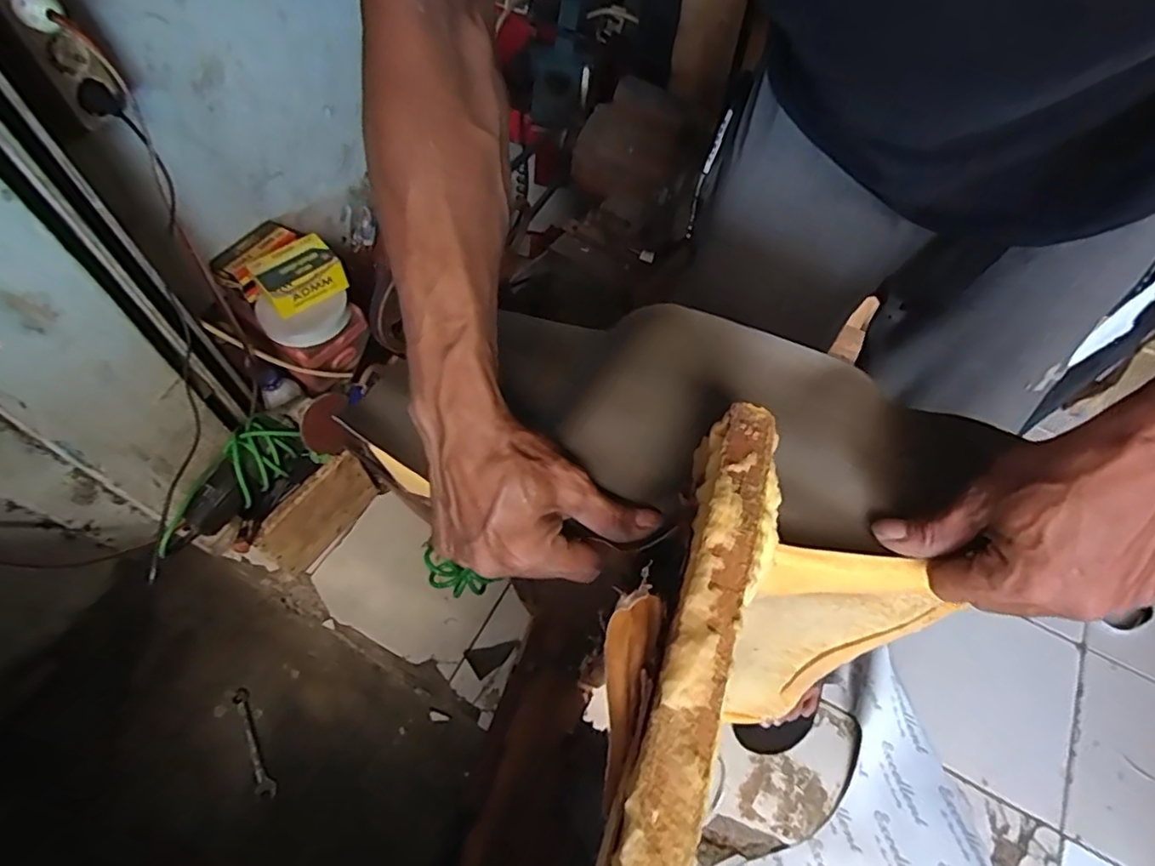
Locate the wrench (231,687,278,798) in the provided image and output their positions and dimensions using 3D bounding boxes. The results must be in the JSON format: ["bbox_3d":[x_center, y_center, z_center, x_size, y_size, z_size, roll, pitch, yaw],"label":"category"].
[{"bbox_3d":[-0.474,0.453,0.878,0.025,0.013,0.162,-28,66,-15],"label":"wrench"}]

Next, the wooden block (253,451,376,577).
[{"bbox_3d":[-0.410,0.130,0.961,0.018,0.174,0.185,30,65,14],"label":"wooden block"}]

